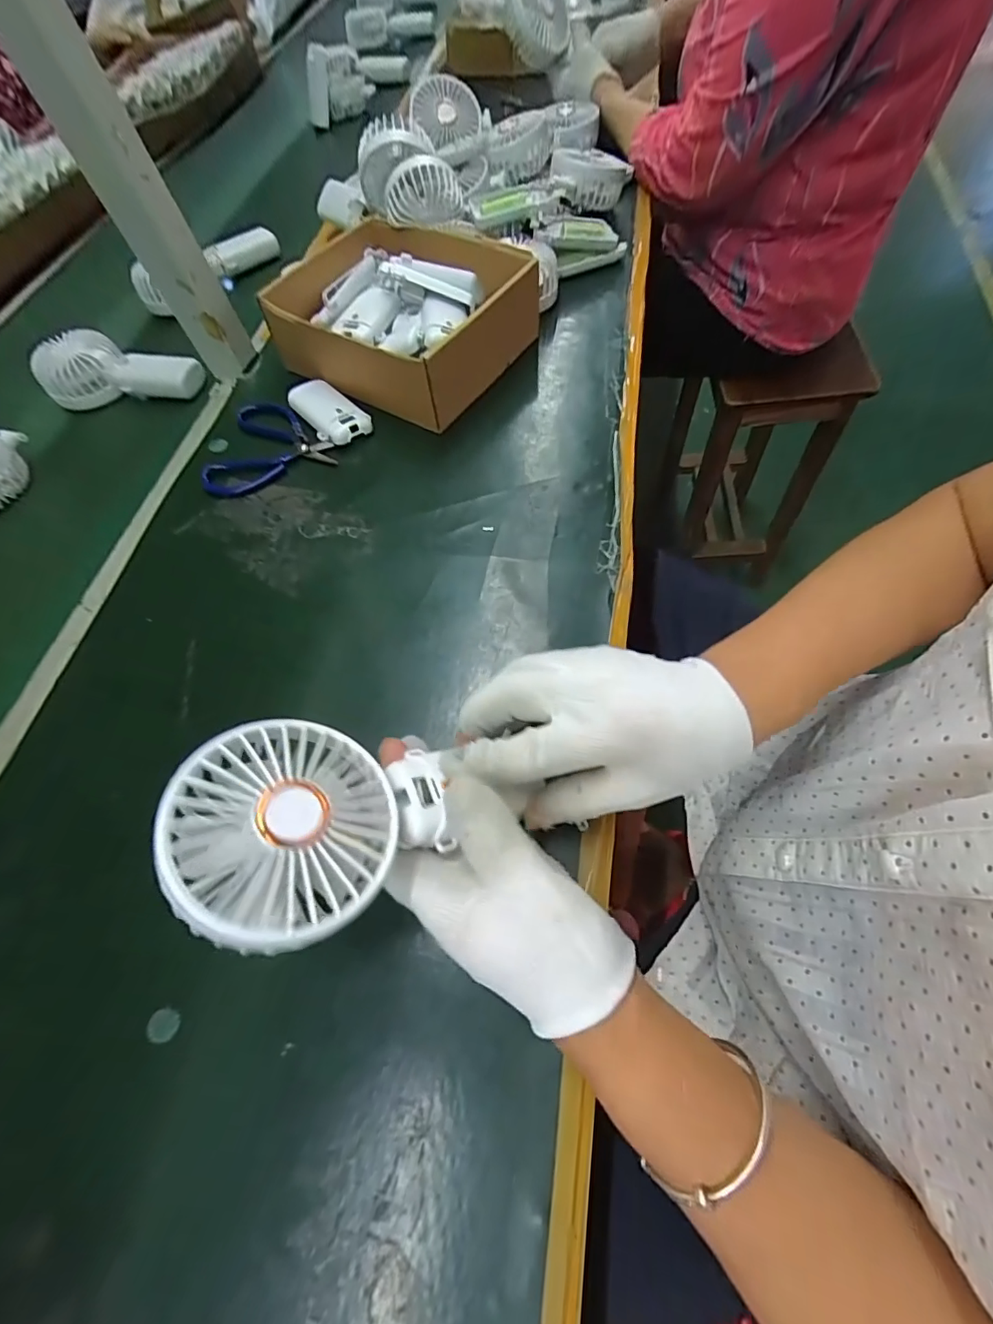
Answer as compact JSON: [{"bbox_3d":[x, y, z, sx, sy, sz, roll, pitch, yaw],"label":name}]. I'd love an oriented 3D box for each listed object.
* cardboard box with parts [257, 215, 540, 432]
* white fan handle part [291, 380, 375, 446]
[{"bbox_3d":[-0.094,-0.339,0.496,0.222,0.071,0.180,26,68,16],"label":"cardboard box with parts"},{"bbox_3d":[-0.156,-0.234,0.471,0.044,0.018,0.090,-37,67,-14],"label":"white fan handle part"}]

